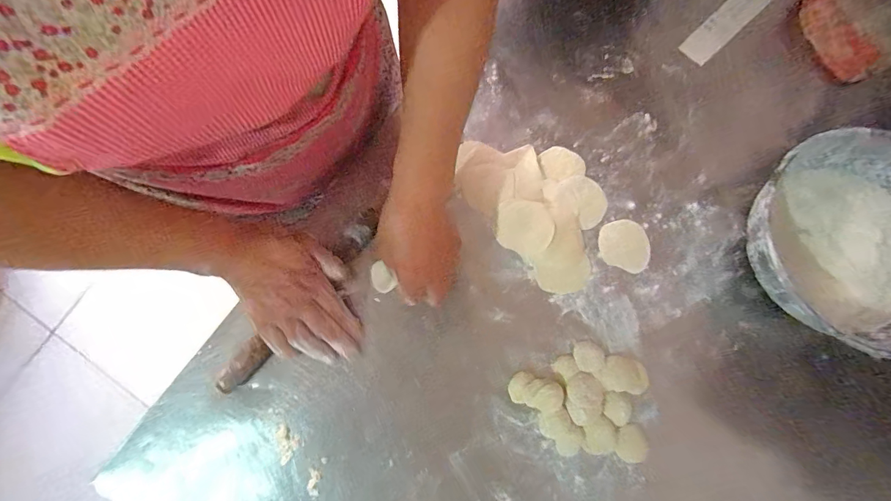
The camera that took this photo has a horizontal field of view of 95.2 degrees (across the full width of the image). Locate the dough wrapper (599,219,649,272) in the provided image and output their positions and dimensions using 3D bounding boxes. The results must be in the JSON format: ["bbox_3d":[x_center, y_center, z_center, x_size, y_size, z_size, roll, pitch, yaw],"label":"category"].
[{"bbox_3d":[0.210,-0.007,0.475,0.059,0.004,0.055,0,80,1],"label":"dough wrapper"}]

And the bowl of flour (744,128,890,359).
[{"bbox_3d":[0.430,-0.006,0.435,0.217,0.081,0.212,0,80,1],"label":"bowl of flour"}]

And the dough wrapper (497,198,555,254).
[{"bbox_3d":[0.093,-0.029,0.478,0.066,0.004,0.063,0,86,1],"label":"dough wrapper"}]

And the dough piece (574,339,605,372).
[{"bbox_3d":[0.158,0.116,0.448,0.032,0.008,0.033,-17,80,-2],"label":"dough piece"}]

